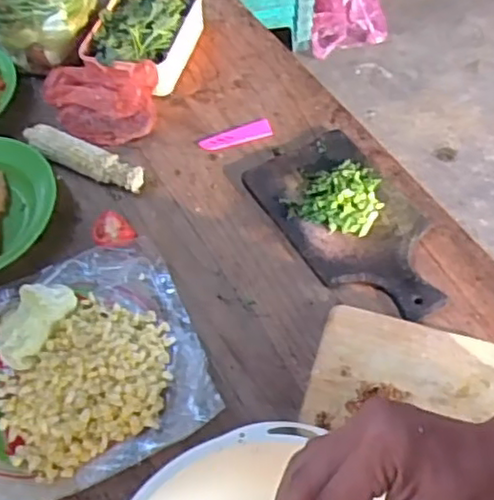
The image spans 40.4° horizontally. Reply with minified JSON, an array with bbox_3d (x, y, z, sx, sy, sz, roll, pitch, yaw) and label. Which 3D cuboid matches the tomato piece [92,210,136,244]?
[{"bbox_3d":[-0.148,-0.018,0.739,0.040,0.023,0.044,1,53,-1],"label":"tomato piece"}]

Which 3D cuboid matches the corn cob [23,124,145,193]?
[{"bbox_3d":[-0.198,-0.110,0.805,0.168,0.031,0.033,25,56,16],"label":"corn cob"}]

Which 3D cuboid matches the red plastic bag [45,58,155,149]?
[{"bbox_3d":[-0.186,-0.201,0.851,0.118,0.067,0.138,-25,58,-19],"label":"red plastic bag"}]

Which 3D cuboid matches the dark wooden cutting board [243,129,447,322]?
[{"bbox_3d":[0.114,-0.031,0.733,0.137,0.021,0.257,-27,56,-17],"label":"dark wooden cutting board"}]

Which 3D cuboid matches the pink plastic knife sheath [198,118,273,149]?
[{"bbox_3d":[-0.012,-0.141,0.830,0.090,0.006,0.029,-17,55,-15],"label":"pink plastic knife sheath"}]

